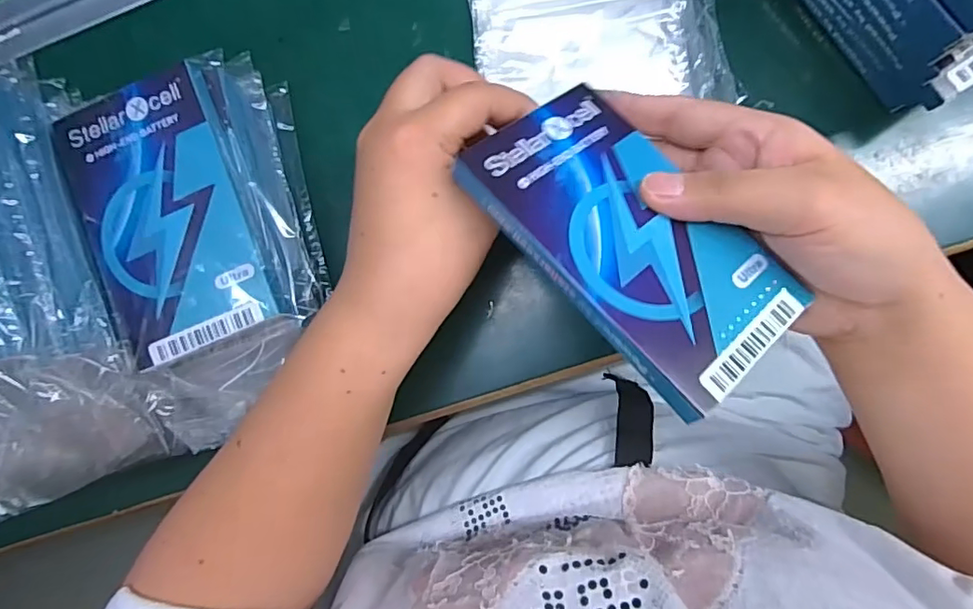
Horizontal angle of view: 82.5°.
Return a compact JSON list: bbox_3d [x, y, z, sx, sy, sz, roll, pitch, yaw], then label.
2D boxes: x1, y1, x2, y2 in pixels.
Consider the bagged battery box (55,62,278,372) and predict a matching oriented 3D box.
[{"bbox_3d":[-0.155,-0.042,0.269,0.075,0.014,0.129,-20,85,6],"label":"bagged battery box"}]

